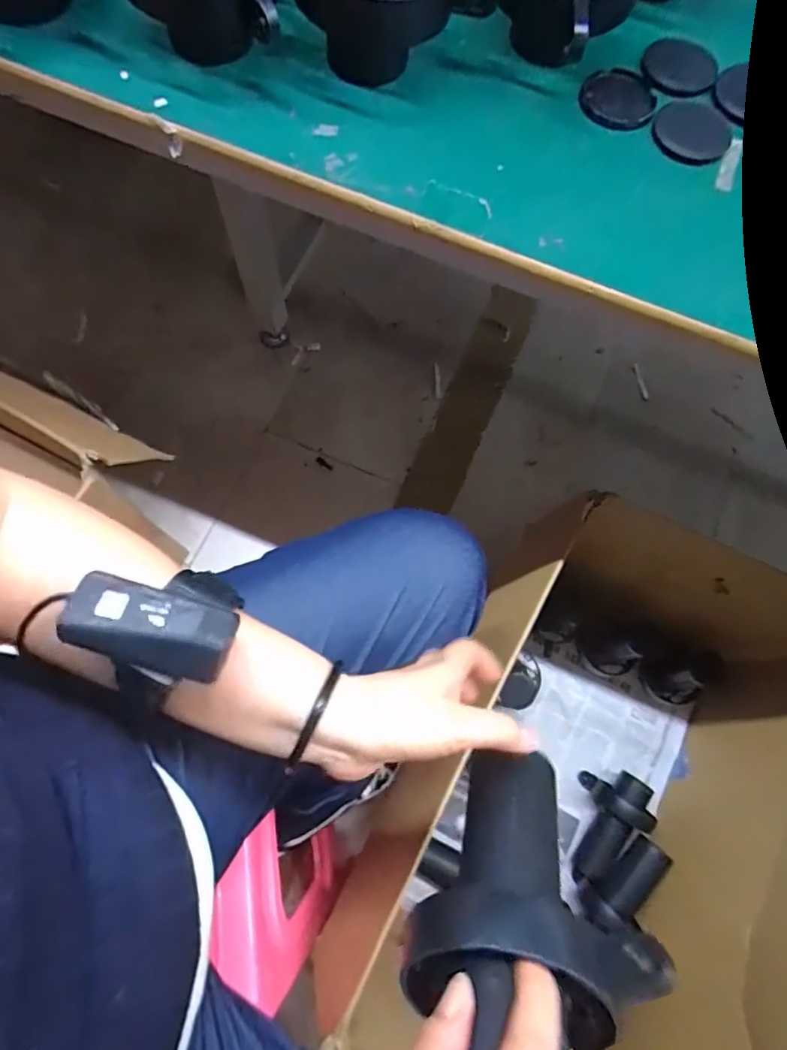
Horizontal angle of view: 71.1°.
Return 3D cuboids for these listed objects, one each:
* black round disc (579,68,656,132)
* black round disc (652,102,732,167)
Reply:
[{"bbox_3d":[0.152,-0.289,0.374,0.049,0.004,0.052,1,72,-2],"label":"black round disc"},{"bbox_3d":[0.198,-0.260,0.366,0.050,0.005,0.052,1,72,-2],"label":"black round disc"}]

